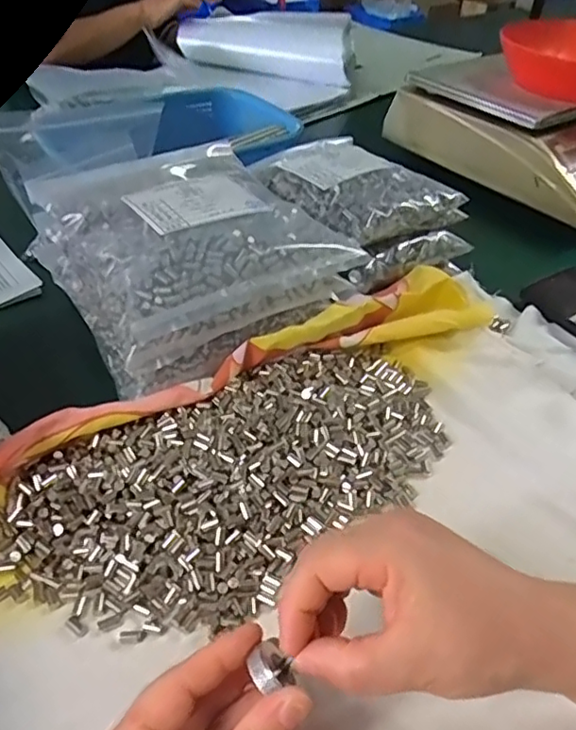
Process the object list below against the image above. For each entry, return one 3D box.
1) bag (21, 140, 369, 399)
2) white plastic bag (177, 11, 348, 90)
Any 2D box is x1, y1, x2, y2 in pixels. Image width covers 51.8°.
[{"bbox_3d":[-0.079,-0.096,0.488,0.194,0.092,0.209,-25,49,-26],"label":"bag"},{"bbox_3d":[-0.034,-0.567,1.037,0.323,0.091,0.088,17,44,16],"label":"white plastic bag"}]

